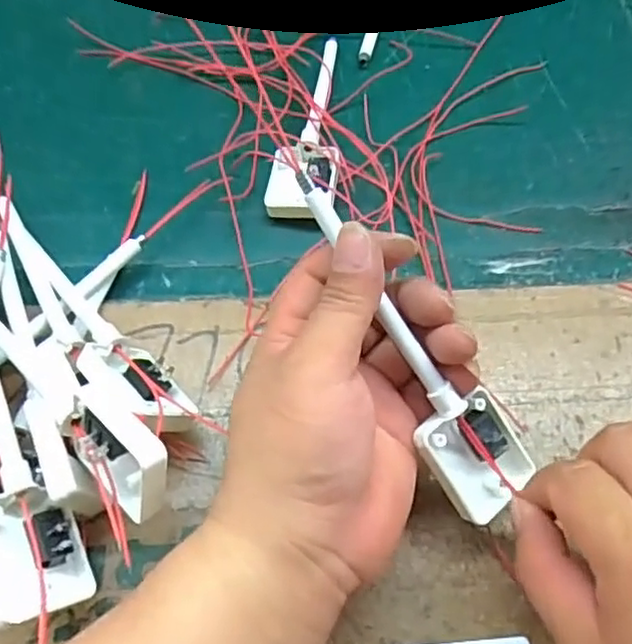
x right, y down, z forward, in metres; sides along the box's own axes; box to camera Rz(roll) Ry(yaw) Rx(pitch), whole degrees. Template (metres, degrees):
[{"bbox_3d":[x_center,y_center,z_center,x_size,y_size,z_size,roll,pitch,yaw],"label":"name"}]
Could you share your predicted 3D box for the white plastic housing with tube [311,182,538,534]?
[{"bbox_3d":[0.040,0.013,0.272,0.039,0.013,0.149,-36,100,-21],"label":"white plastic housing with tube"}]

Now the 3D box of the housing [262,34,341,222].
[{"bbox_3d":[-0.001,-0.125,0.411,0.039,0.018,0.151,8,60,2],"label":"housing"}]

